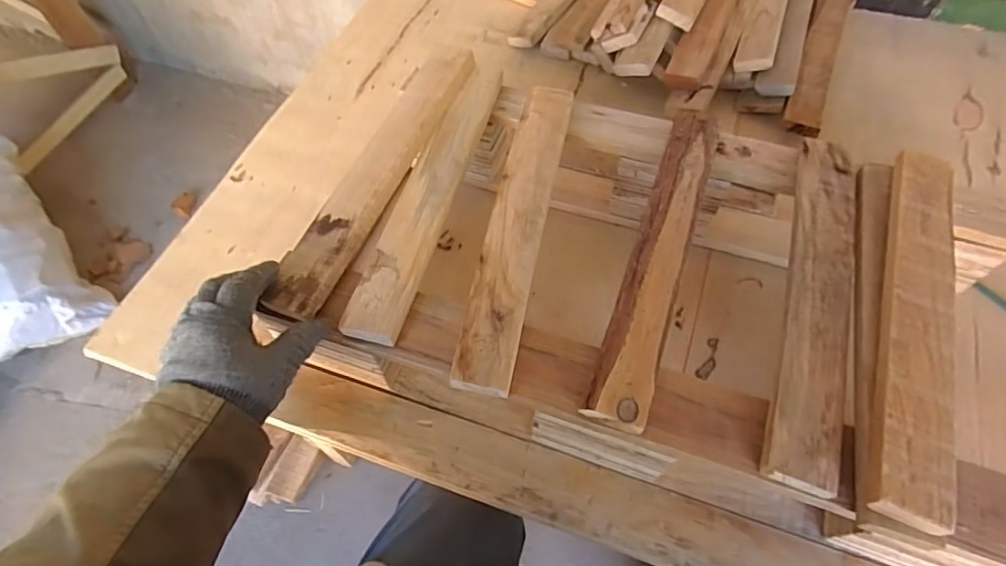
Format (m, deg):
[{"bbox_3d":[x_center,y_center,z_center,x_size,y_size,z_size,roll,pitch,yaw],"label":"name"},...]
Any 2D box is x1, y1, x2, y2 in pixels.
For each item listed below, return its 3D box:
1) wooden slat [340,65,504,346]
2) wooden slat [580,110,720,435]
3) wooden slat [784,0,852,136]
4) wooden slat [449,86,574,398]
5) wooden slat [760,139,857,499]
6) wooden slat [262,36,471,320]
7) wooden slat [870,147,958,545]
[{"bbox_3d":[-0.069,-0.097,0.535,0.049,0.016,0.341,13,60,9],"label":"wooden slat"},{"bbox_3d":[0.145,-0.034,0.493,0.047,0.018,0.342,18,60,12],"label":"wooden slat"},{"bbox_3d":[0.470,-0.351,0.792,0.056,0.019,0.368,21,64,12],"label":"wooden slat"},{"bbox_3d":[0.016,-0.062,0.511,0.051,0.015,0.343,10,59,7],"label":"wooden slat"},{"bbox_3d":[0.273,0.007,0.467,0.054,0.020,0.337,17,60,11],"label":"wooden slat"},{"bbox_3d":[-0.120,-0.116,0.535,0.054,0.018,0.344,19,63,12],"label":"wooden slat"},{"bbox_3d":[0.334,0.023,0.439,0.051,0.023,0.339,19,61,12],"label":"wooden slat"}]

